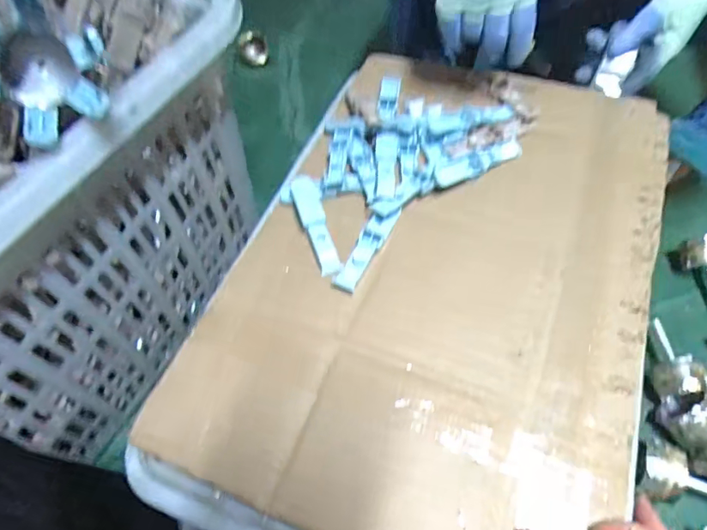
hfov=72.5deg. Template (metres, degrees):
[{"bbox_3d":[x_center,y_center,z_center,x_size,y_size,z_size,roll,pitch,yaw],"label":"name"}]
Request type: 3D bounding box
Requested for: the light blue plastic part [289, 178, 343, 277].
[{"bbox_3d":[-0.032,-0.036,0.429,0.025,0.005,0.101,-23,67,4],"label":"light blue plastic part"}]

